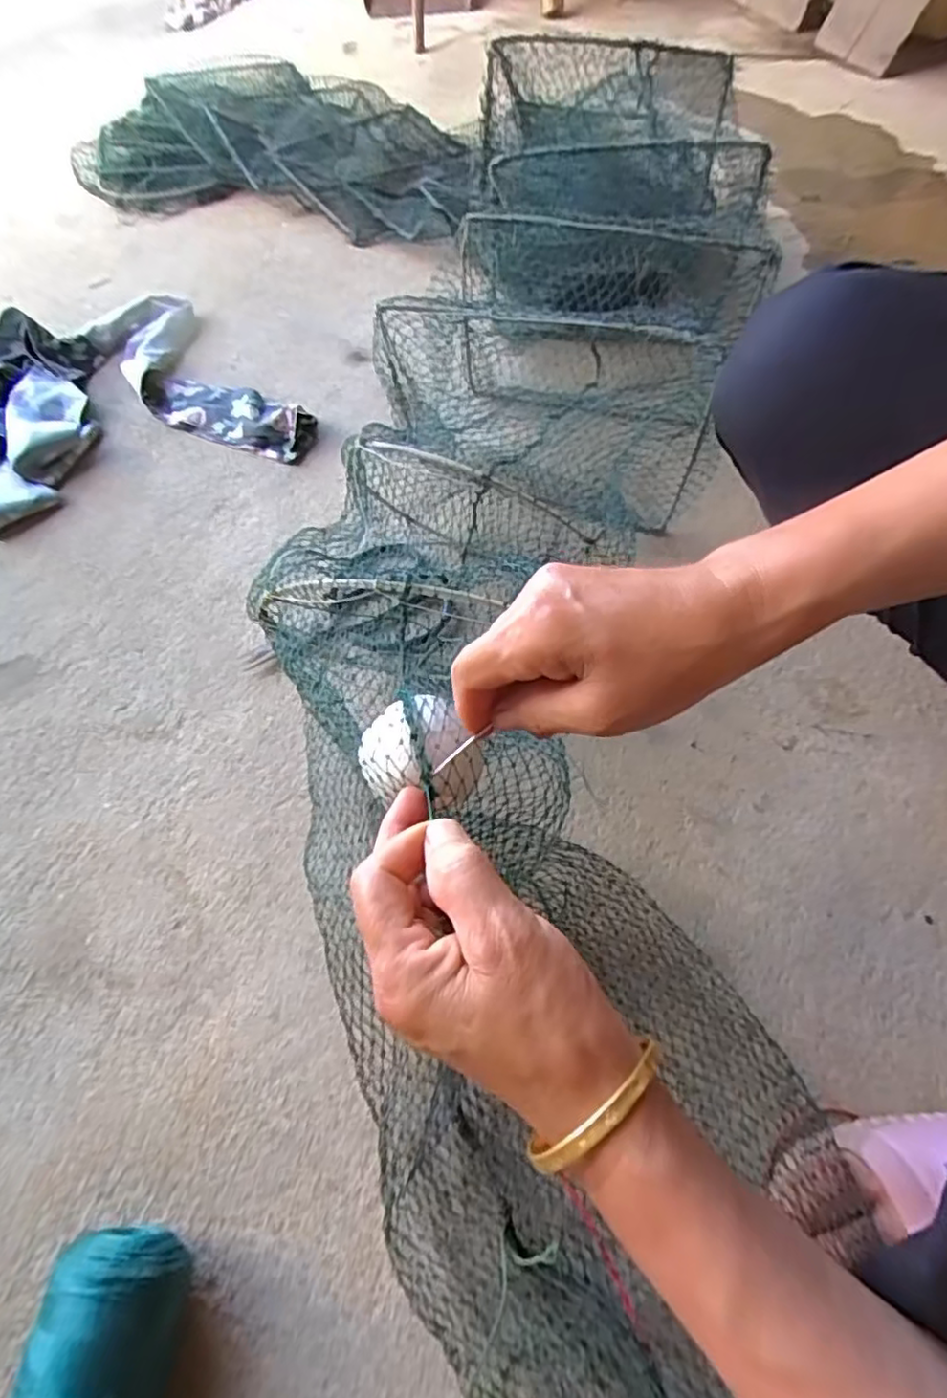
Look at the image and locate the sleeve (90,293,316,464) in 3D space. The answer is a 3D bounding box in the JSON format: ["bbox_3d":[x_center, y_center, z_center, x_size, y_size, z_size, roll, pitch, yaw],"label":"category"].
[{"bbox_3d":[-0.308,-0.360,0.736,0.128,0.034,0.340,-38,65,-18],"label":"sleeve"}]

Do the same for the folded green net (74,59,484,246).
[{"bbox_3d":[-0.264,-0.811,0.956,0.596,0.101,0.294,14,61,11],"label":"folded green net"}]

